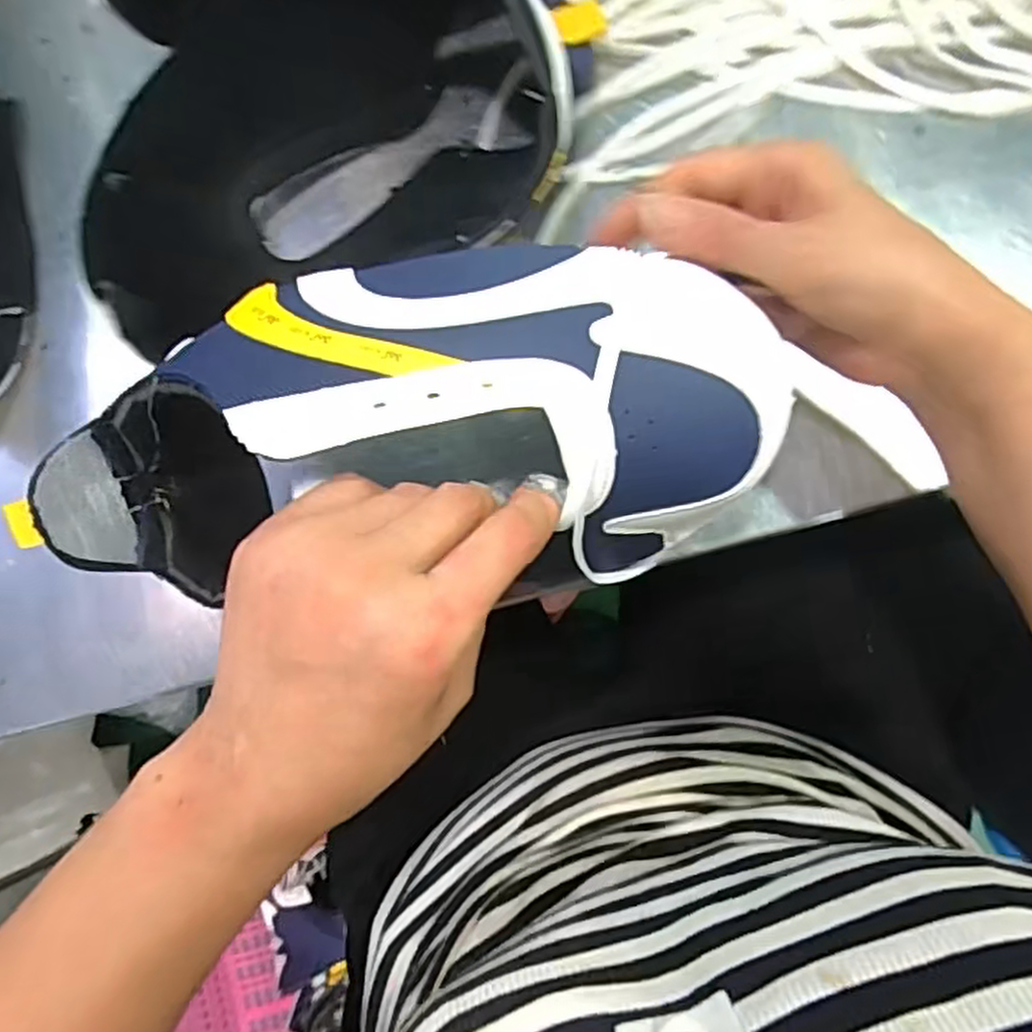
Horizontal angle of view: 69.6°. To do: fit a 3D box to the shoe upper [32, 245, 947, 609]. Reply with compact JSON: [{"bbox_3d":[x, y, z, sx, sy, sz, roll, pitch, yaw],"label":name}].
[{"bbox_3d":[-0.008,-0.032,0.273,0.298,0.087,0.123,-4,85,2],"label":"shoe upper"}]

